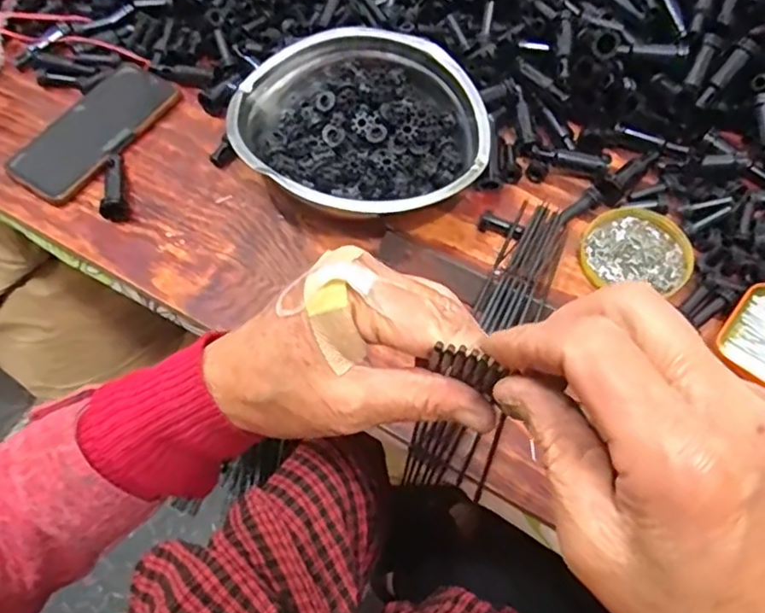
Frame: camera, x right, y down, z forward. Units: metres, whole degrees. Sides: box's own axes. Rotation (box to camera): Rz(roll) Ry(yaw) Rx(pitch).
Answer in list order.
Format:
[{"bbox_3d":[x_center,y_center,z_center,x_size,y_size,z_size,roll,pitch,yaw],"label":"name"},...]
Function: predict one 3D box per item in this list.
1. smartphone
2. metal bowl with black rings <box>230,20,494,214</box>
[{"bbox_3d":[-0.273,-0.169,0.598,0.082,0.011,0.167,27,66,16],"label":"smartphone"},{"bbox_3d":[-0.020,-0.146,0.537,0.191,0.064,0.214,-33,65,-15],"label":"metal bowl with black rings"}]

